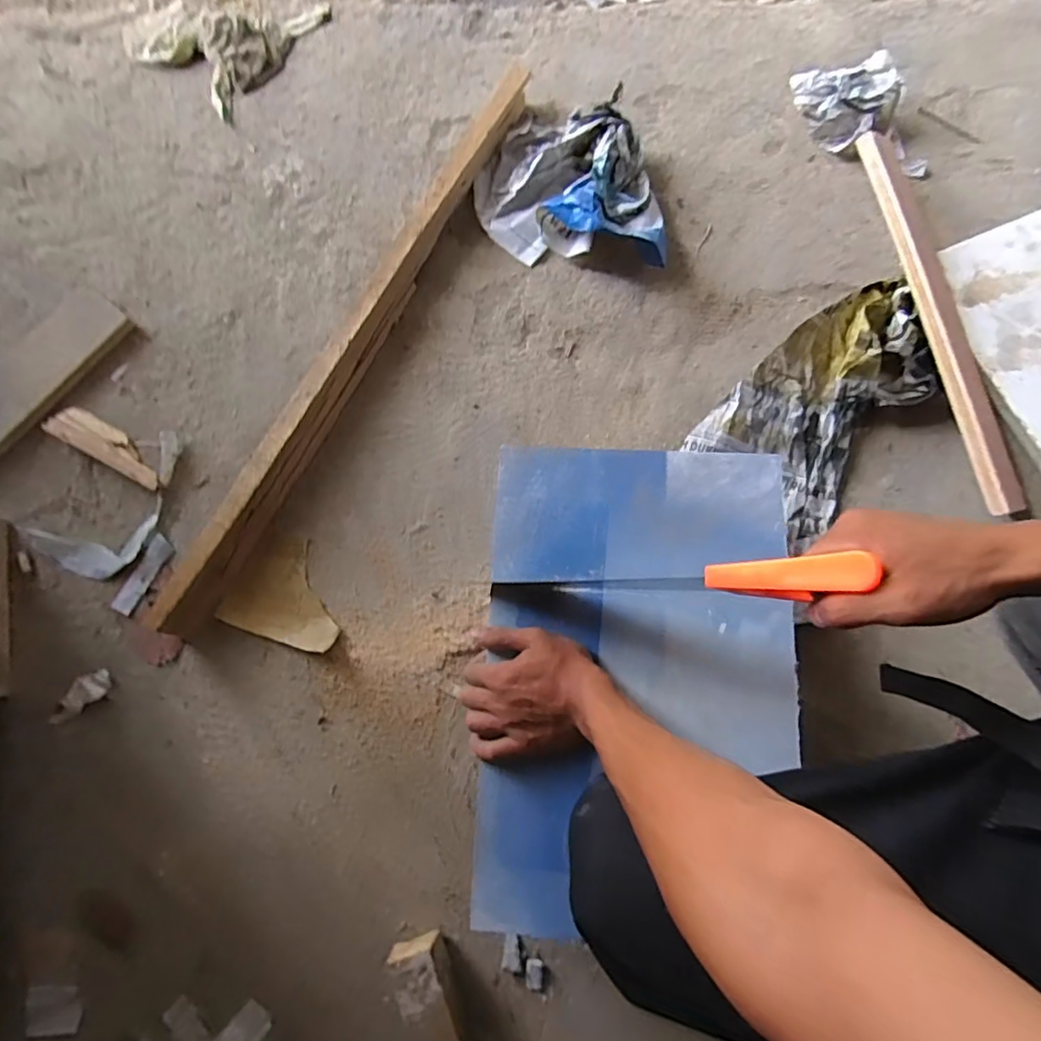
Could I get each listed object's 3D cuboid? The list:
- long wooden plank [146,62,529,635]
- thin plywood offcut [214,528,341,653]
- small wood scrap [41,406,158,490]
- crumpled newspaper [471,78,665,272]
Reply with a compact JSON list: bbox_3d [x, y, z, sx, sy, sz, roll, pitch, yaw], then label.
[{"bbox_3d":[-0.186,-0.221,0.646,0.040,0.046,0.781,27,80,7],"label":"long wooden plank"},{"bbox_3d":[-0.249,0.076,0.599,0.126,0.009,0.110,20,79,6],"label":"thin plywood offcut"},{"bbox_3d":[-0.473,-0.085,0.636,0.151,0.021,0.042,27,80,7],"label":"small wood scrap"},{"bbox_3d":[0.065,-0.421,0.668,0.233,0.079,0.198,10,78,4],"label":"crumpled newspaper"}]

